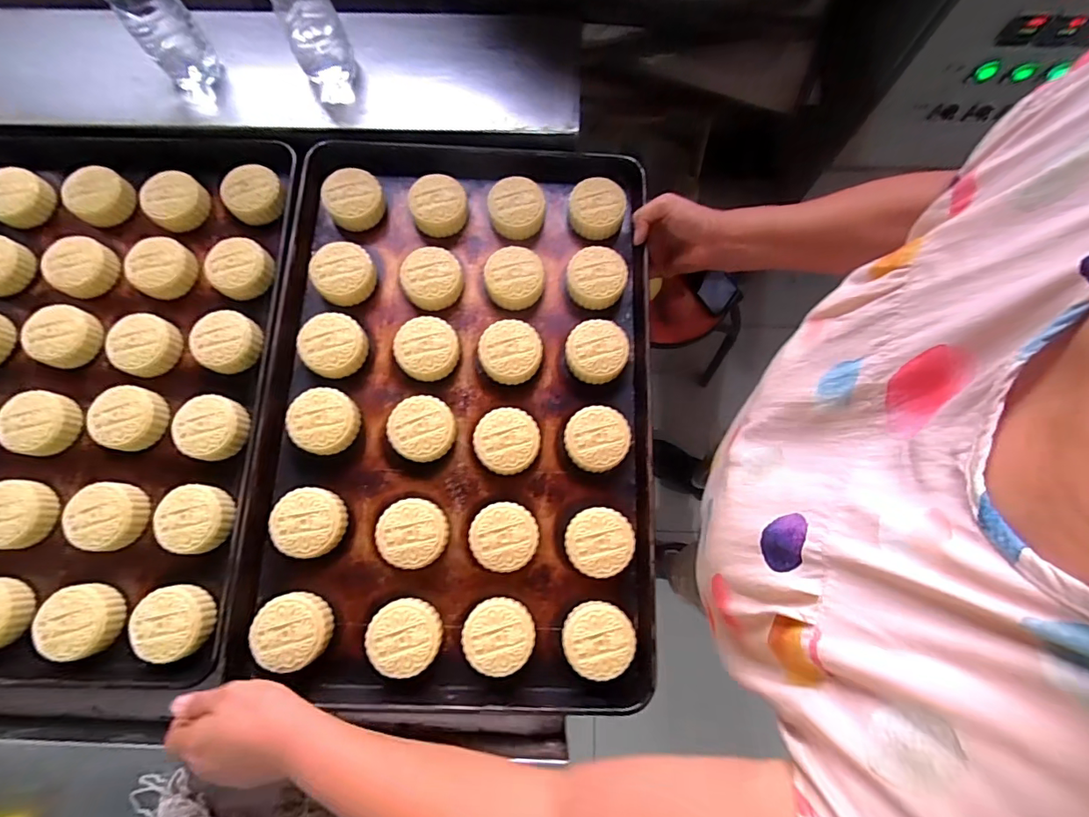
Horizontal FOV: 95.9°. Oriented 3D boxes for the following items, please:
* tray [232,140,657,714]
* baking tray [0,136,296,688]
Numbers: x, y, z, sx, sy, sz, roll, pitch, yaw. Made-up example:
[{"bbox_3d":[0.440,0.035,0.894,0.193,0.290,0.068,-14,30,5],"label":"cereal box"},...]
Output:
[{"bbox_3d":[-0.083,-0.012,0.523,0.390,0.050,0.582,2,77,1],"label":"tray"},{"bbox_3d":[-0.502,-0.030,0.527,0.421,0.049,0.587,-1,76,5],"label":"baking tray"}]

